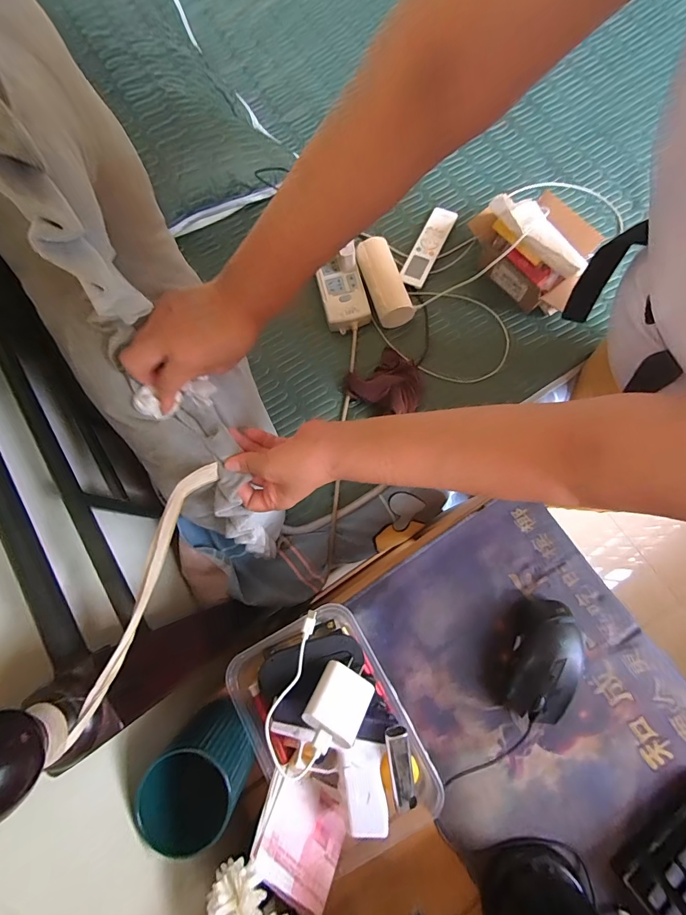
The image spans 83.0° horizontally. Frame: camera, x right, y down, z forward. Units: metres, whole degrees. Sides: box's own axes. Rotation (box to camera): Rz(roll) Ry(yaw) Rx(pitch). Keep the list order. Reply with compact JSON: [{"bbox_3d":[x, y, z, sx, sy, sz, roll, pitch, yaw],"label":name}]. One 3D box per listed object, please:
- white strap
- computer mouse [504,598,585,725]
[{"bbox_3d":[-0.156,0.093,0.310,0.036,0.023,0.235,3,41,3],"label":"white strap"},{"bbox_3d":[0.209,0.208,0.399,0.059,0.042,0.114,13,77,5],"label":"computer mouse"}]

